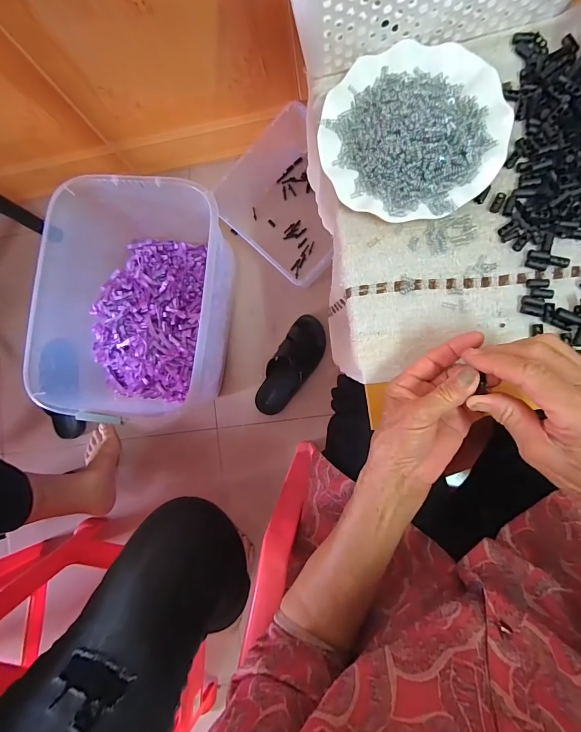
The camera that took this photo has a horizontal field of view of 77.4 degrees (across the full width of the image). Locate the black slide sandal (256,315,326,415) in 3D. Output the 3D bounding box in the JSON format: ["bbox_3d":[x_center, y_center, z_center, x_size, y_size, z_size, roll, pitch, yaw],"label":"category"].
[{"bbox_3d":[0.001,0.003,0.874,0.099,0.060,0.253,32,91,8],"label":"black slide sandal"}]

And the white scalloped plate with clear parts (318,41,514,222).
[{"bbox_3d":[0.123,-0.240,0.363,0.177,0.050,0.179,0,86,7],"label":"white scalloped plate with clear parts"}]

